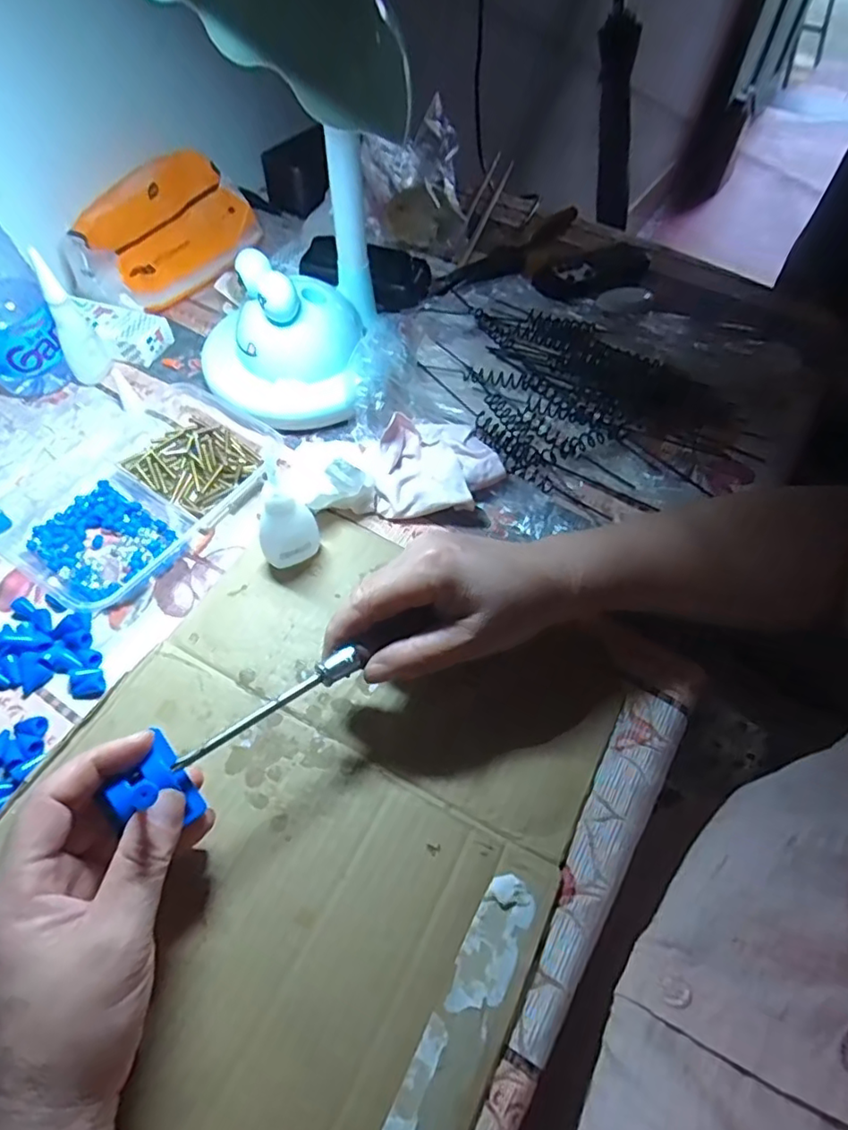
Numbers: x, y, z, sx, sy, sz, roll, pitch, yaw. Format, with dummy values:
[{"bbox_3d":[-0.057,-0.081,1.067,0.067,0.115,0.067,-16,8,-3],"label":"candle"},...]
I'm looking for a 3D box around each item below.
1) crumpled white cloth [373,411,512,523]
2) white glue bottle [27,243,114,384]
[{"bbox_3d":[0.008,-0.067,0.402,0.082,0.028,0.070,-3,57,-4],"label":"crumpled white cloth"},{"bbox_3d":[-0.260,-0.178,0.437,0.028,0.095,0.021,-21,60,-15],"label":"white glue bottle"}]

